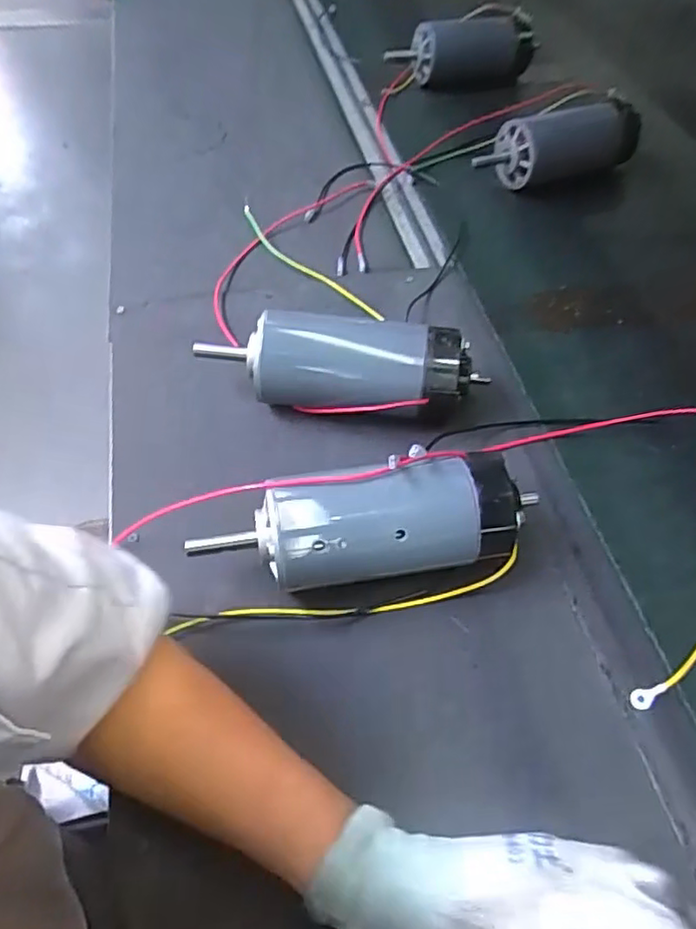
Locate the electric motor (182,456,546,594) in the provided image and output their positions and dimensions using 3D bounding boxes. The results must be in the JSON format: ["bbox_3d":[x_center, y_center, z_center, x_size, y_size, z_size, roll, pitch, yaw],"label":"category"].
[{"bbox_3d":[0.012,0.044,0.429,0.224,0.071,0.055,-7,53,-8],"label":"electric motor"}]

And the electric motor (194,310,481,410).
[{"bbox_3d":[-0.008,-0.074,0.512,0.218,0.067,0.058,12,53,7],"label":"electric motor"}]

